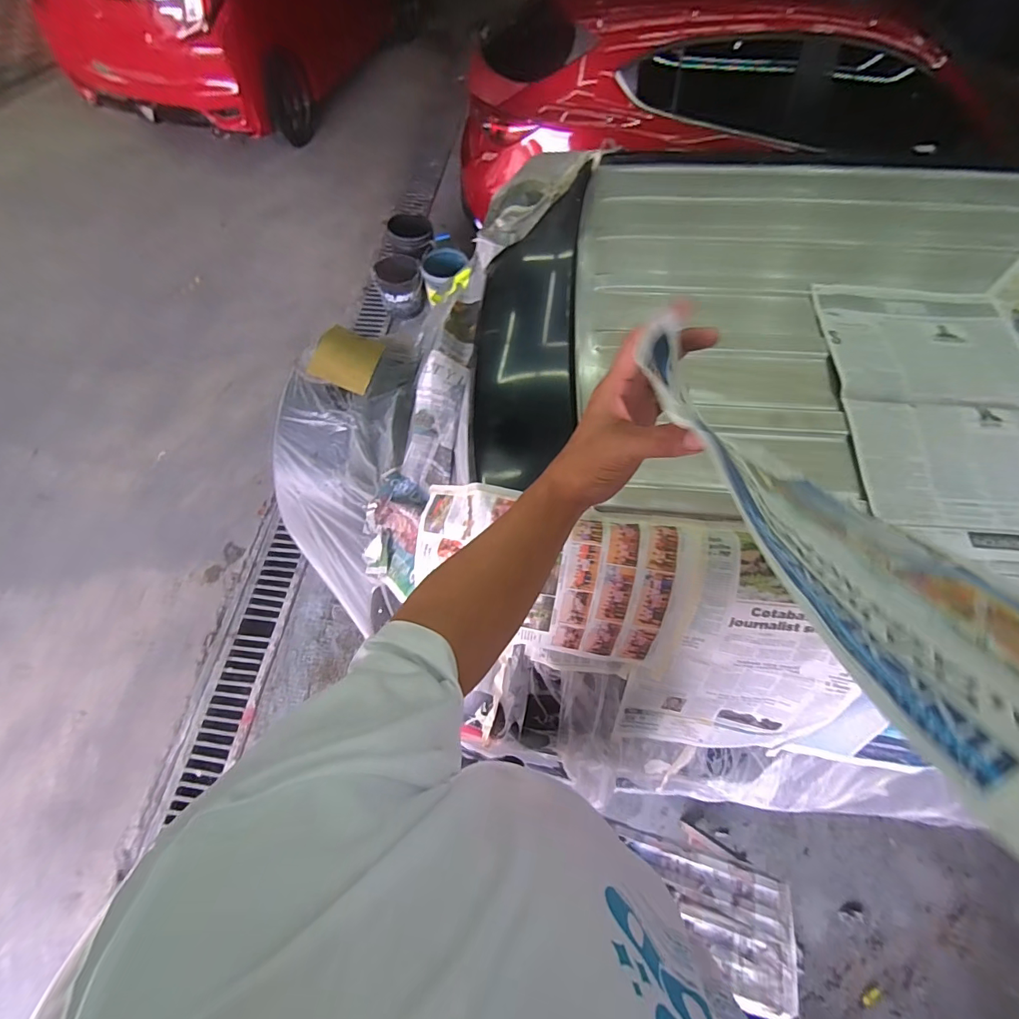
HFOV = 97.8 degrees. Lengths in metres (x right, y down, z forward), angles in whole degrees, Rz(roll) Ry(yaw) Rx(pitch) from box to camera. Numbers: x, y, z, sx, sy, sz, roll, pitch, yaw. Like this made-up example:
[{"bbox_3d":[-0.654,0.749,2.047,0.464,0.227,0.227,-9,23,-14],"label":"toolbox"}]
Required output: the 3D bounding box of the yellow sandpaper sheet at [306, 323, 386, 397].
[{"bbox_3d":[-0.424,-0.392,1.162,0.161,0.024,0.158,23,78,2],"label":"yellow sandpaper sheet"}]

